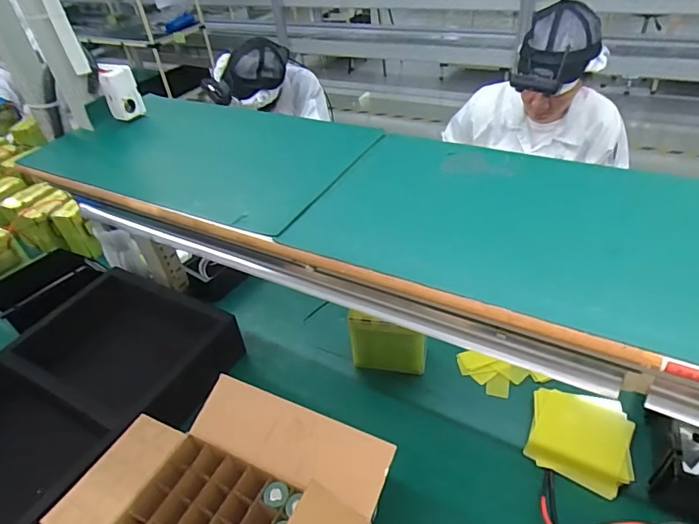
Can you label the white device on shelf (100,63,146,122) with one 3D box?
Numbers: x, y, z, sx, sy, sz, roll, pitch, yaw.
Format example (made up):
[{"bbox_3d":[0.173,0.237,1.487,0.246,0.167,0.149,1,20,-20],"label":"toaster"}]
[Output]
[{"bbox_3d":[-0.434,-0.324,0.886,0.064,0.092,0.043,-24,43,-19],"label":"white device on shelf"}]

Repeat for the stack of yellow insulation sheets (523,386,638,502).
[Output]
[{"bbox_3d":[0.381,0.288,0.770,0.152,0.030,0.151,14,44,23],"label":"stack of yellow insulation sheets"}]

